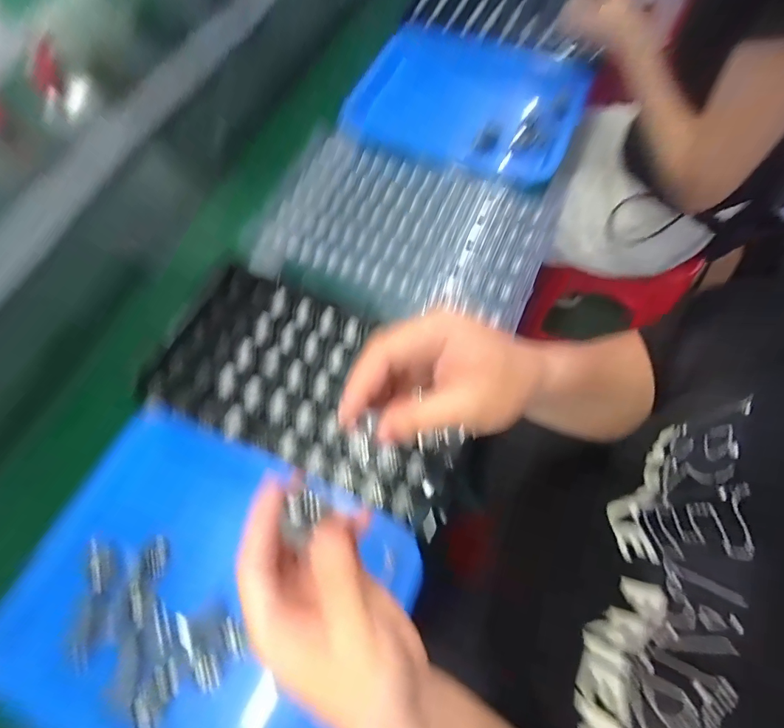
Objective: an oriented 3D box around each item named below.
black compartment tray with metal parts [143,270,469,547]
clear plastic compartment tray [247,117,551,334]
[{"bbox_3d":[-0.088,0.018,0.460,0.347,0.023,0.185,22,69,13],"label":"black compartment tray with metal parts"},{"bbox_3d":[0.009,-0.172,0.550,0.363,0.047,0.261,18,68,11],"label":"clear plastic compartment tray"}]

